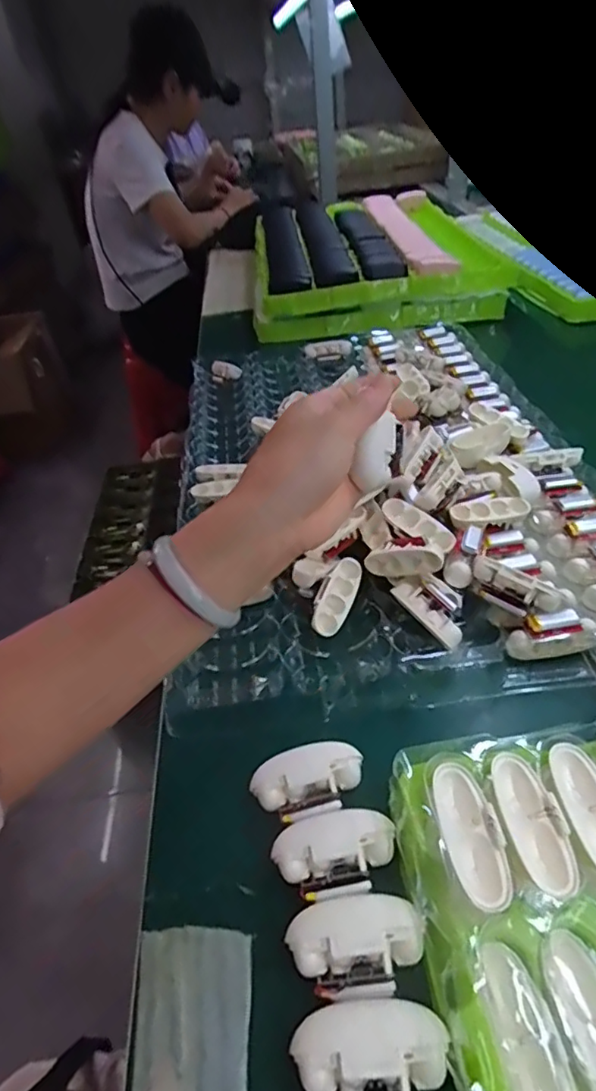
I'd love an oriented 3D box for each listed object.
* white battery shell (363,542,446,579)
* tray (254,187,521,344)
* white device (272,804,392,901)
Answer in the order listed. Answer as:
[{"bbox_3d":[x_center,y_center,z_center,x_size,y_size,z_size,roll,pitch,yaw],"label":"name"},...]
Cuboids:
[{"bbox_3d":[0.080,0.011,0.415,0.058,0.025,0.016,-8,35,34],"label":"white battery shell"},{"bbox_3d":[0.131,-0.563,1.073,0.419,0.085,0.605,-5,41,3],"label":"tray"},{"bbox_3d":[0.020,0.163,0.297,0.063,0.019,0.041,-16,41,-9],"label":"white device"}]

